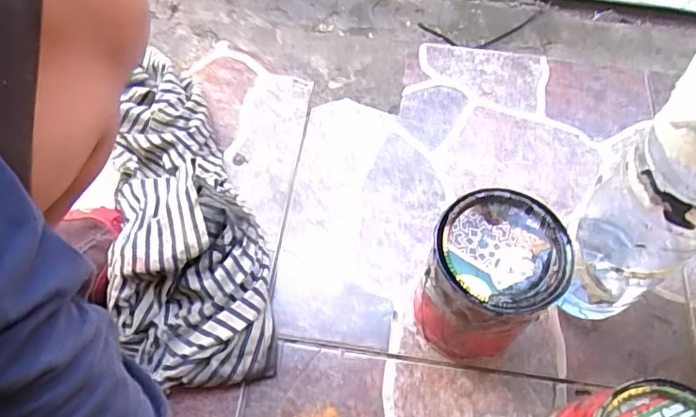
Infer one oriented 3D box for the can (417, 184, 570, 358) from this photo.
[{"bbox_3d":[0.111,0.062,0.447,0.091,0.141,0.099,0,63,-1],"label":"can"}]

